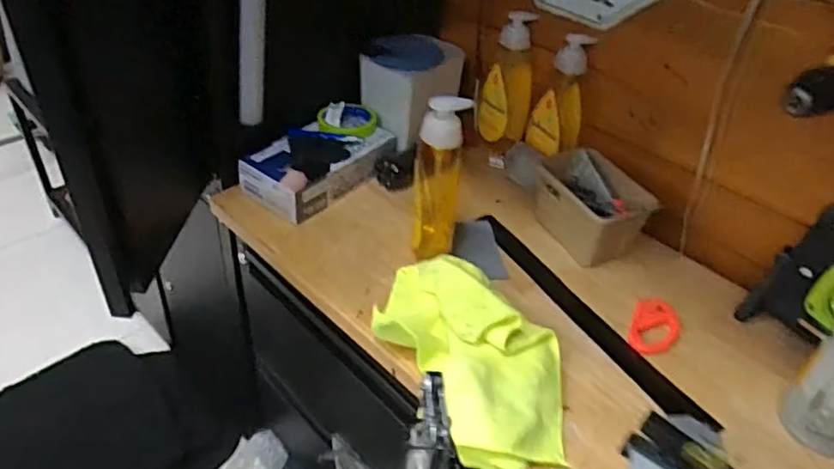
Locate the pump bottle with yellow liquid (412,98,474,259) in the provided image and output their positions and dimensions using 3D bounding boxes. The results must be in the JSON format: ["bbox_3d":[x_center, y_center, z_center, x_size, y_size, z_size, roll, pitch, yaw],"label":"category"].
[{"bbox_3d":[0.028,-0.064,0.775,0.060,0.203,0.058,1,39,-4],"label":"pump bottle with yellow liquid"}]

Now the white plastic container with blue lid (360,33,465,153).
[{"bbox_3d":[-0.006,-0.247,1.028,0.125,0.133,0.154,33,47,30],"label":"white plastic container with blue lid"}]

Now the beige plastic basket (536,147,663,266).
[{"bbox_3d":[0.250,-0.043,0.905,0.103,0.097,0.173,-18,45,-26],"label":"beige plastic basket"}]

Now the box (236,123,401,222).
[{"bbox_3d":[-0.147,-0.113,0.966,0.122,0.063,0.233,33,47,30],"label":"box"}]

